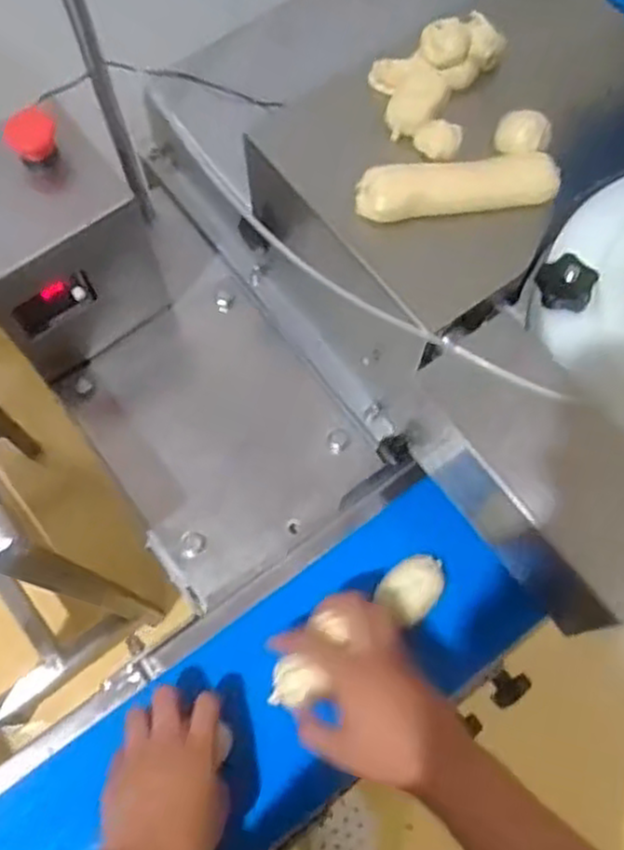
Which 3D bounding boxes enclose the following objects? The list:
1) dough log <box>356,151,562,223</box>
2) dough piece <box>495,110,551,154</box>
[{"bbox_3d":[0.106,-0.174,0.532,0.143,0.027,0.036,-8,70,-3],"label":"dough log"},{"bbox_3d":[0.158,-0.217,0.553,0.038,0.026,0.028,20,71,7],"label":"dough piece"}]

